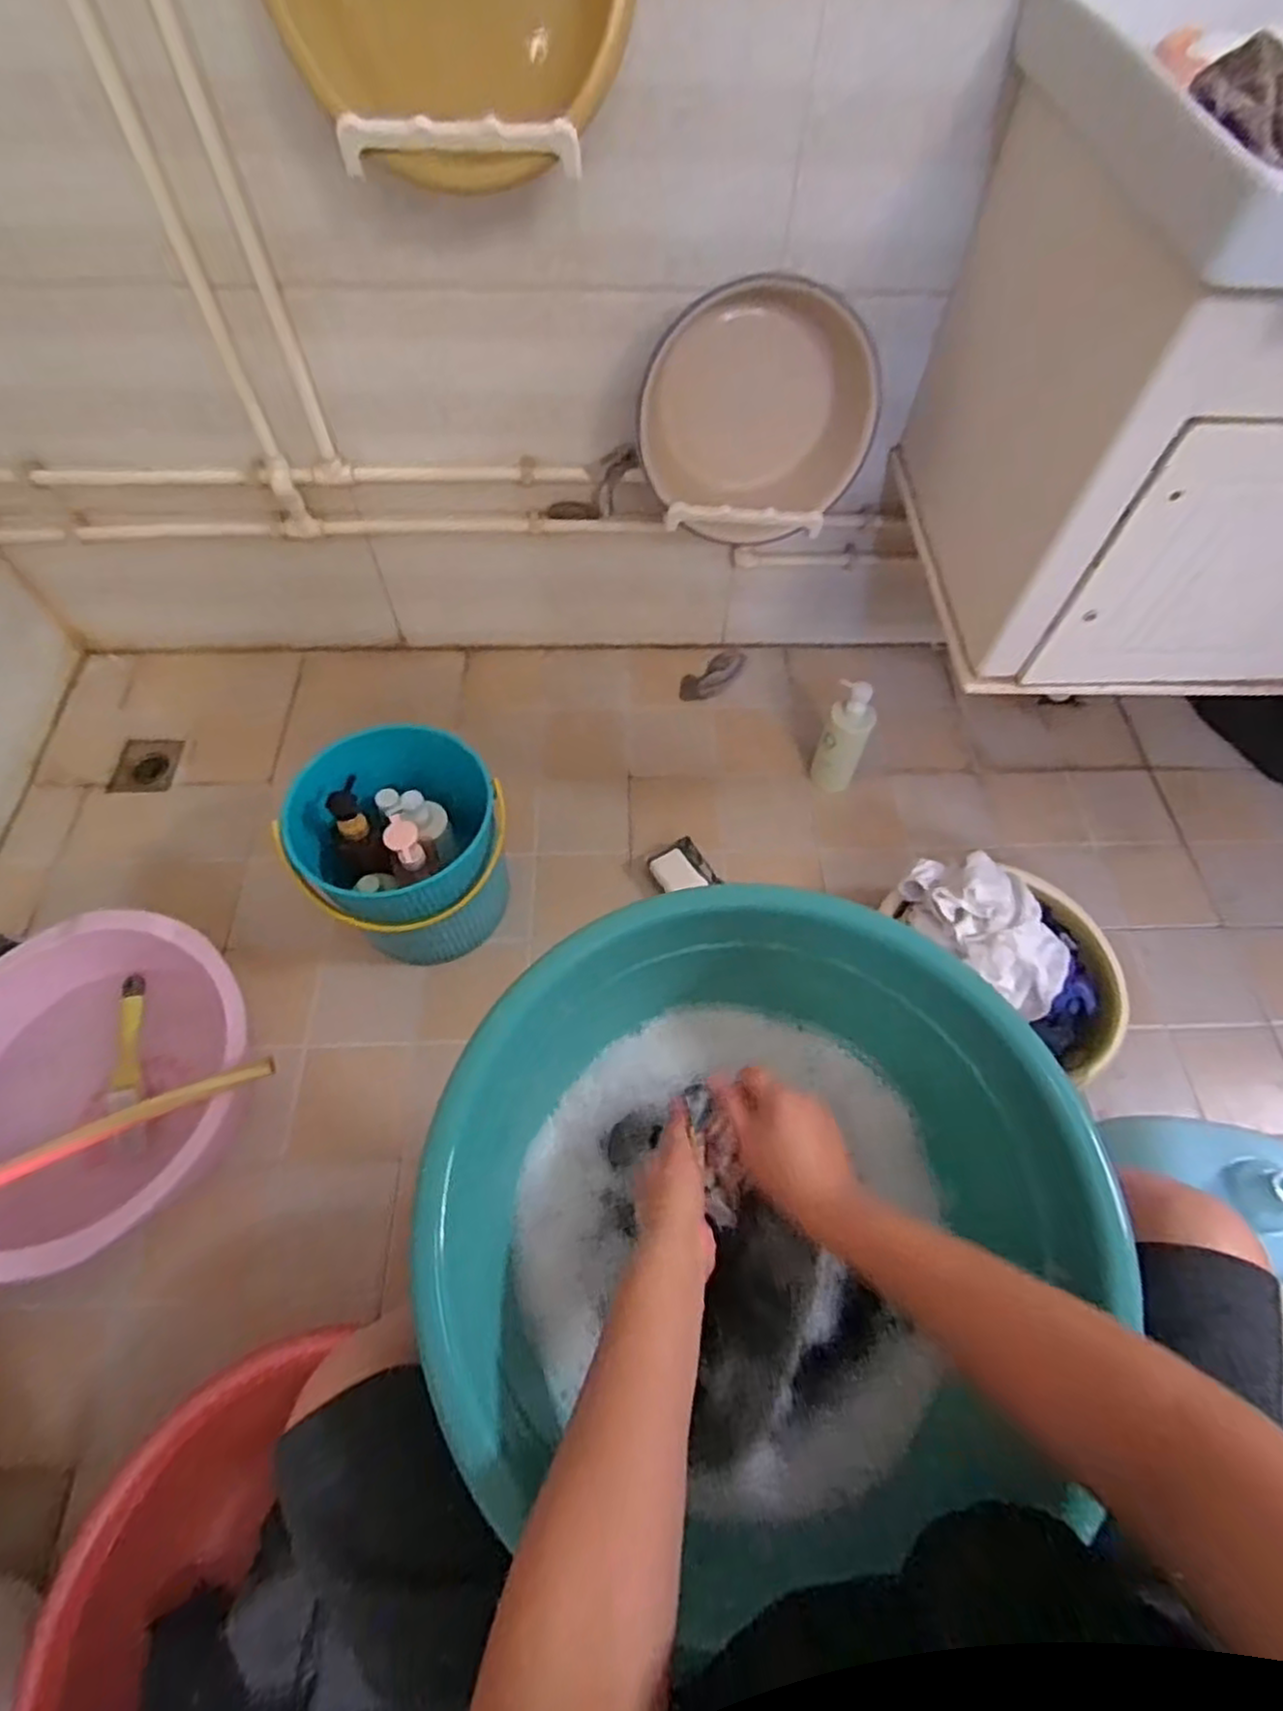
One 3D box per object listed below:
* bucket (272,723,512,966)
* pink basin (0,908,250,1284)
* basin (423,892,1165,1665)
[{"bbox_3d":[-0.296,0.010,0.976,0.229,0.265,0.251,39,67,18],"label":"bucket"},{"bbox_3d":[-0.653,0.261,0.869,0.340,0.137,0.364,1,61,-1],"label":"pink basin"},{"bbox_3d":[0.063,0.232,0.518,0.405,0.153,0.382,1,61,-1],"label":"basin"}]

